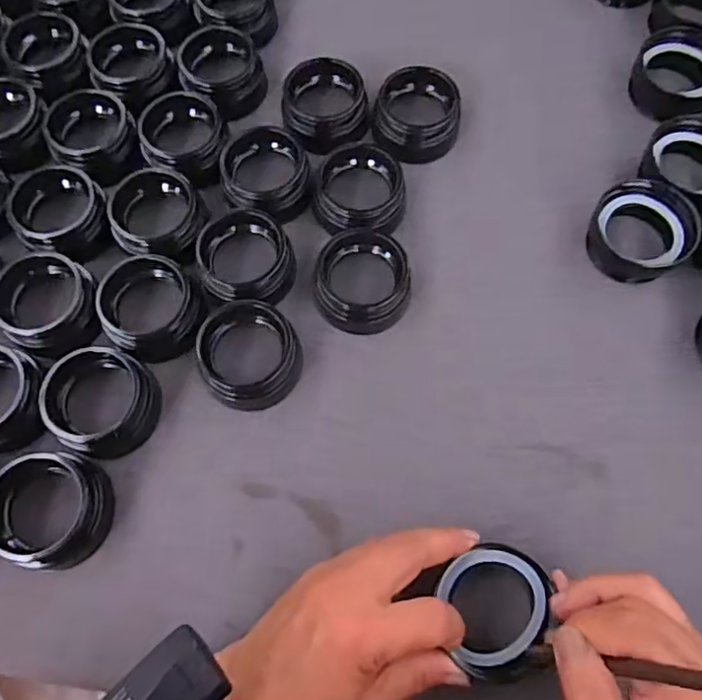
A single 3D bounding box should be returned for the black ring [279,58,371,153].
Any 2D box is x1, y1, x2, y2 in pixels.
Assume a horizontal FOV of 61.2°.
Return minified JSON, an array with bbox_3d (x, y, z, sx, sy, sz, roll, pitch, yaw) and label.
[{"bbox_3d":[-0.020,-0.187,0.461,0.067,0.038,0.066,-7,70,-1],"label":"black ring"}]

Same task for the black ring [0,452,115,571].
[{"bbox_3d":[-0.179,0.096,0.354,0.063,0.039,0.062,-1,70,1],"label":"black ring"}]

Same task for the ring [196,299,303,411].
[{"bbox_3d":[-0.064,0.005,0.381,0.060,0.034,0.063,-1,70,1],"label":"ring"}]

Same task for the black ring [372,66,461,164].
[{"bbox_3d":[0.051,-0.182,0.458,0.066,0.041,0.068,30,74,12],"label":"black ring"}]

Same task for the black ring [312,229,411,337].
[{"bbox_3d":[0.008,-0.047,0.409,0.065,0.032,0.065,-1,70,1],"label":"black ring"}]

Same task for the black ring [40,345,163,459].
[{"bbox_3d":[-0.158,0.032,0.376,0.065,0.027,0.061,-1,70,1],"label":"black ring"}]

